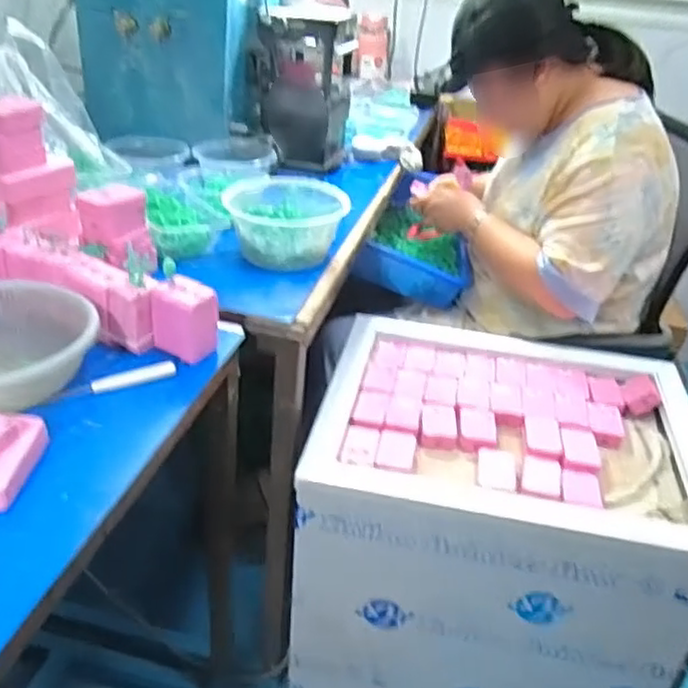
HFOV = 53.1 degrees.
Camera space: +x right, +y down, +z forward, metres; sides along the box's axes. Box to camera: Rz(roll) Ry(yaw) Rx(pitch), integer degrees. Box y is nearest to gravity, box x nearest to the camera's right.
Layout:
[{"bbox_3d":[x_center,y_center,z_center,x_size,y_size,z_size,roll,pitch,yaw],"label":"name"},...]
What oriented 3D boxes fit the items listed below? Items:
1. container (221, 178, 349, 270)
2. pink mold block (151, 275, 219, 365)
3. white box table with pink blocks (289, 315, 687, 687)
[{"bbox_3d":[-0.084,-0.179,0.971,0.164,0.077,0.194,-1,32,-11],"label":"container"},{"bbox_3d":[-0.165,-0.026,0.718,0.055,0.068,0.048,25,37,29],"label":"pink mold block"},{"bbox_3d":[0.210,0.304,1.079,0.490,0.509,0.431,10,32,7],"label":"white box table with pink blocks"}]

